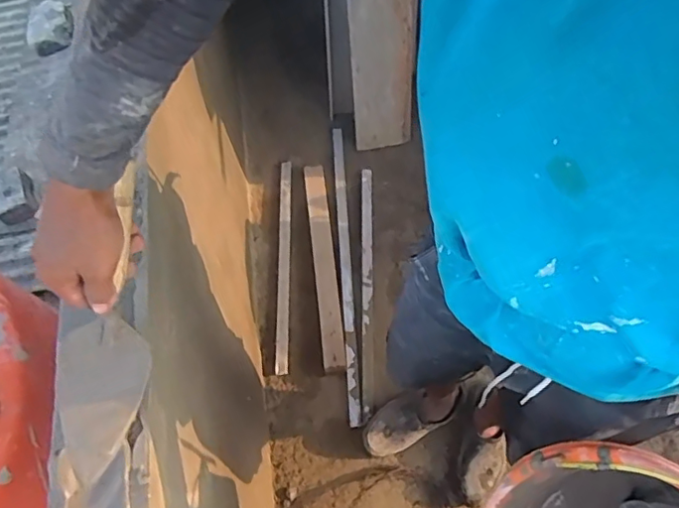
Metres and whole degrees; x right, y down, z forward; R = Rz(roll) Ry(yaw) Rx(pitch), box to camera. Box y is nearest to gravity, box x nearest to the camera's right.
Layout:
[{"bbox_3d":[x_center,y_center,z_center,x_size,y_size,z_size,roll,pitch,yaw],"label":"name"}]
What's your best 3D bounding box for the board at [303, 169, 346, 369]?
[{"bbox_3d":[-0.040,0.021,1.497,0.058,0.028,0.577,-7,66,-1],"label":"board"}]

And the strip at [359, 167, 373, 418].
[{"bbox_3d":[0.072,0.073,1.489,0.032,0.013,0.694,0,66,2],"label":"strip"}]

